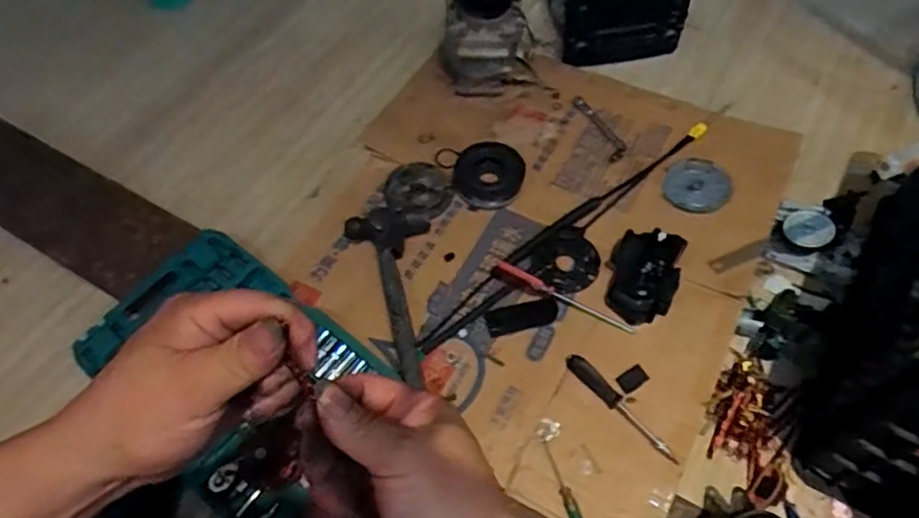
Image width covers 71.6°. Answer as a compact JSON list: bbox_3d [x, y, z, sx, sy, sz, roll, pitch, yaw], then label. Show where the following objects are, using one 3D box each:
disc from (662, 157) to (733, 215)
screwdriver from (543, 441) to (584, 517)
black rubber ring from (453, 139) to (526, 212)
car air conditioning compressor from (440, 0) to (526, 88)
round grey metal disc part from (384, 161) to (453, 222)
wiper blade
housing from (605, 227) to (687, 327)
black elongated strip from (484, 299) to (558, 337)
[{"bbox_3d":[0.361,-0.112,0.964,0.100,0.008,0.095,-1,58,1],"label":"disc"},{"bbox_3d":[0.123,0.268,0.742,0.017,0.013,0.108,-13,59,-7],"label":"screwdriver"},{"bbox_3d":[0.044,-0.128,0.975,0.101,0.025,0.113,25,62,16],"label":"black rubber ring"},{"bbox_3d":[0.040,-0.381,1.063,0.152,0.188,0.115,2,58,3],"label":"car air conditioning compressor"},{"bbox_3d":[-0.061,-0.103,0.967,0.096,0.023,0.110,-15,59,-8],"label":"round grey metal disc part"},{"bbox_3d":[0.174,-0.065,0.944,0.615,0.029,0.053,-38,65,-20],"label":"wiper blade"},{"bbox_3d":[0.246,0.023,0.856,0.093,0.063,0.129,20,61,13],"label":"housing"},{"bbox_3d":[0.086,0.078,0.873,0.101,0.006,0.040,-15,59,-8],"label":"black elongated strip"}]

